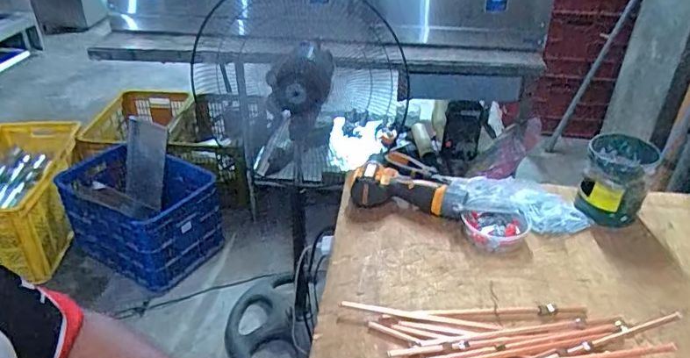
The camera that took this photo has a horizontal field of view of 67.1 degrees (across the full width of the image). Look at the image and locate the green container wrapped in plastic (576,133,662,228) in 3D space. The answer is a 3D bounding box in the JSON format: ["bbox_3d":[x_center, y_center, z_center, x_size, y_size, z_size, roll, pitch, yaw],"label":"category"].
[{"bbox_3d":[0.477,0.001,0.923,0.105,0.123,0.110,16,37,22],"label":"green container wrapped in plastic"}]

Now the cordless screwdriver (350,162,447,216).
[{"bbox_3d":[0.098,0.011,0.952,0.173,0.045,0.088,8,34,11],"label":"cordless screwdriver"}]

